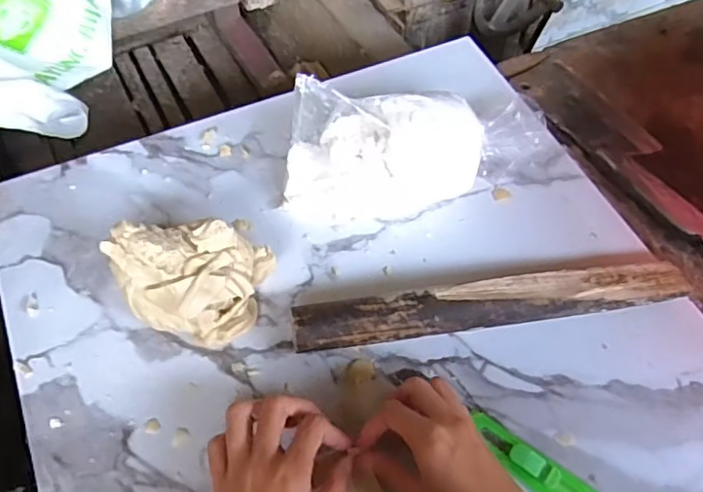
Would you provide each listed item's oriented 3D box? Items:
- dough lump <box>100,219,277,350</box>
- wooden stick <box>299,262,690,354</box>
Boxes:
[{"bbox_3d":[-0.119,0.018,0.449,0.107,0.067,0.089,16,58,5],"label":"dough lump"},{"bbox_3d":[0.106,0.047,0.458,0.296,0.035,0.036,-6,59,-9],"label":"wooden stick"}]

